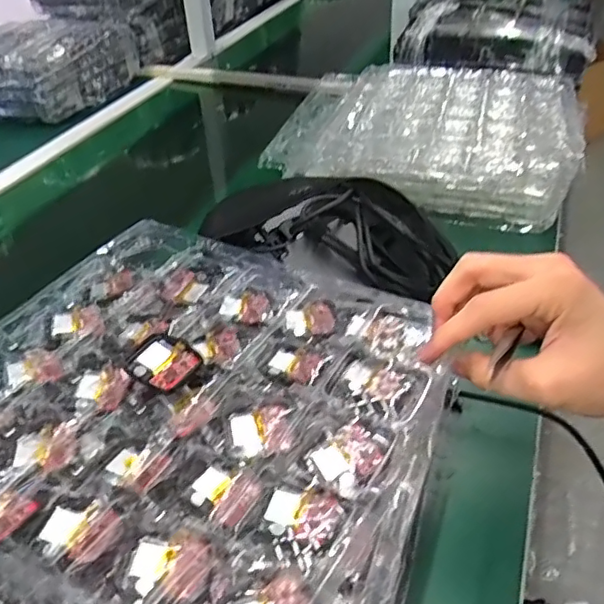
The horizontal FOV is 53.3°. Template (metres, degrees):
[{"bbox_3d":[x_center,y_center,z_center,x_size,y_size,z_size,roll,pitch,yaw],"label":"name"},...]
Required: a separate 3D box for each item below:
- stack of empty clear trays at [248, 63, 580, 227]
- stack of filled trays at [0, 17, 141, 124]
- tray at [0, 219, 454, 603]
[{"bbox_3d":[0.180,-0.251,0.866,0.393,0.094,0.377,9,40,16],"label":"stack of empty clear trays"},{"bbox_3d":[-0.504,-0.469,1.177,0.258,0.124,0.327,7,39,14],"label":"stack of filled trays"},{"bbox_3d":[-0.076,0.062,0.368,0.294,0.036,0.280,14,42,22],"label":"tray"}]

